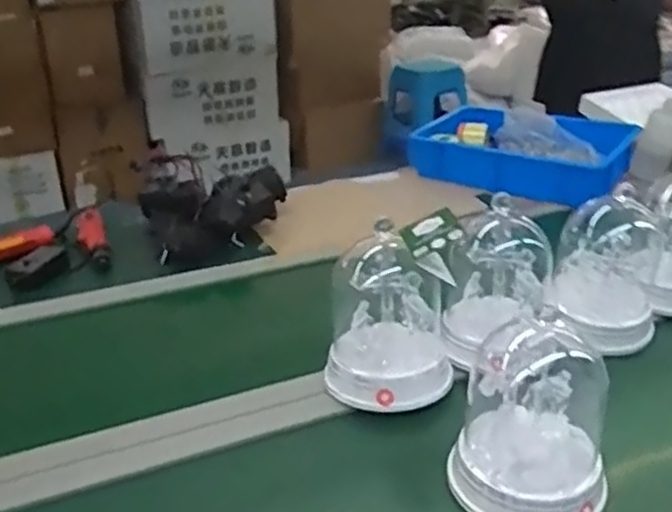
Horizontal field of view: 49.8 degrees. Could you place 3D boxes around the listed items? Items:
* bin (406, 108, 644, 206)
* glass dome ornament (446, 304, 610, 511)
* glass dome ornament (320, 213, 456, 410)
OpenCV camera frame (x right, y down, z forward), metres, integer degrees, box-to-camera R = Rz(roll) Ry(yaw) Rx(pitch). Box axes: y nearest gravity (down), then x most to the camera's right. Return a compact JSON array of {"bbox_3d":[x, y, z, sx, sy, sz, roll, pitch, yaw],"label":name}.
[{"bbox_3d":[0.391,-0.214,1.560,0.432,0.121,0.260,16,31,31],"label":"bin"},{"bbox_3d":[0.192,0.160,0.706,0.142,0.167,0.125,6,27,13],"label":"glass dome ornament"},{"bbox_3d":[0.061,0.083,0.850,0.148,0.192,0.129,1,26,4],"label":"glass dome ornament"}]

